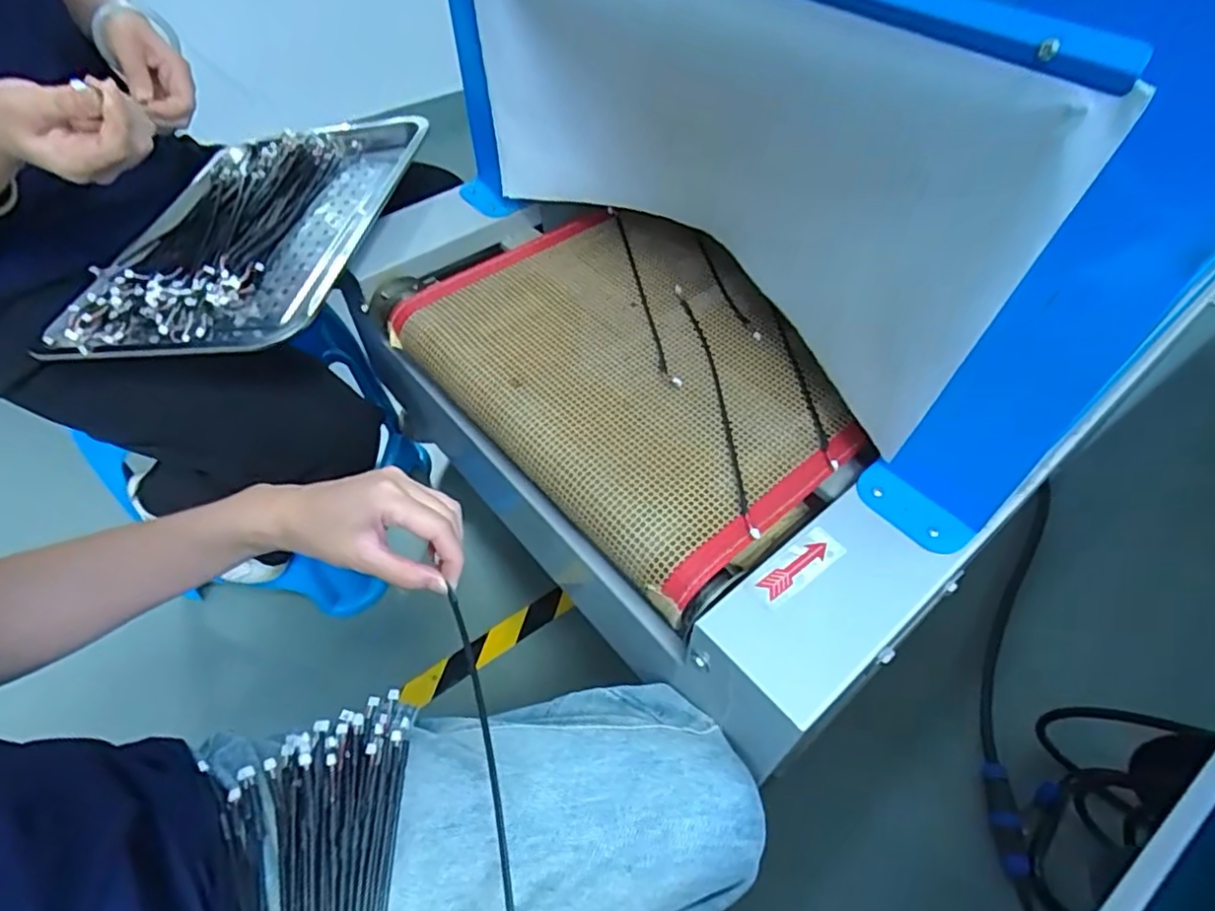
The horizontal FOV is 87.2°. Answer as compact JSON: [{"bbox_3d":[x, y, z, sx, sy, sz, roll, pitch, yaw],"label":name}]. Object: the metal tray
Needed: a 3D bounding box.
[{"bbox_3d":[-0.388,-0.246,0.688,0.302,0.038,0.425,4,53,6],"label":"metal tray"}]

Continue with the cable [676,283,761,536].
[{"bbox_3d":[0.089,-0.054,0.527,0.017,0.016,0.283,-8,55,-1],"label":"cable"}]

